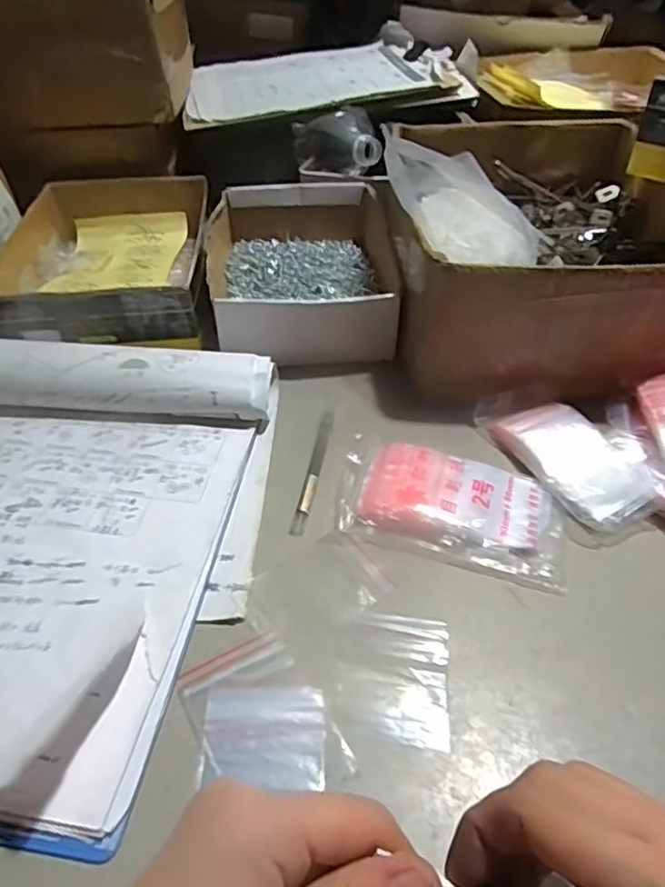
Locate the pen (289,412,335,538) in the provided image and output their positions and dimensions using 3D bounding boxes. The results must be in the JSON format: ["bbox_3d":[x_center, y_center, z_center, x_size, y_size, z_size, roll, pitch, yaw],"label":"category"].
[{"bbox_3d":[-0.012,0.017,0.438,0.010,0.006,0.120,8,47,8],"label":"pen"}]

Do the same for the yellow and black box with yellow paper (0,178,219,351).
[{"bbox_3d":[-0.215,-0.186,0.592,0.184,0.057,0.262,-6,46,-6],"label":"yellow and black box with yellow paper"}]

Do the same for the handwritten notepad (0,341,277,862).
[{"bbox_3d":[-0.172,0.052,0.373,0.233,0.040,0.311,5,46,6],"label":"handwritten notepad"}]

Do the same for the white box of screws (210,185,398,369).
[{"bbox_3d":[-0.034,-0.178,0.601,0.165,0.063,0.248,-3,46,-2],"label":"white box of screws"}]

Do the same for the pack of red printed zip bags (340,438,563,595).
[{"bbox_3d":[0.079,0.038,0.406,0.150,0.017,0.085,14,48,13],"label":"pack of red printed zip bags"}]

